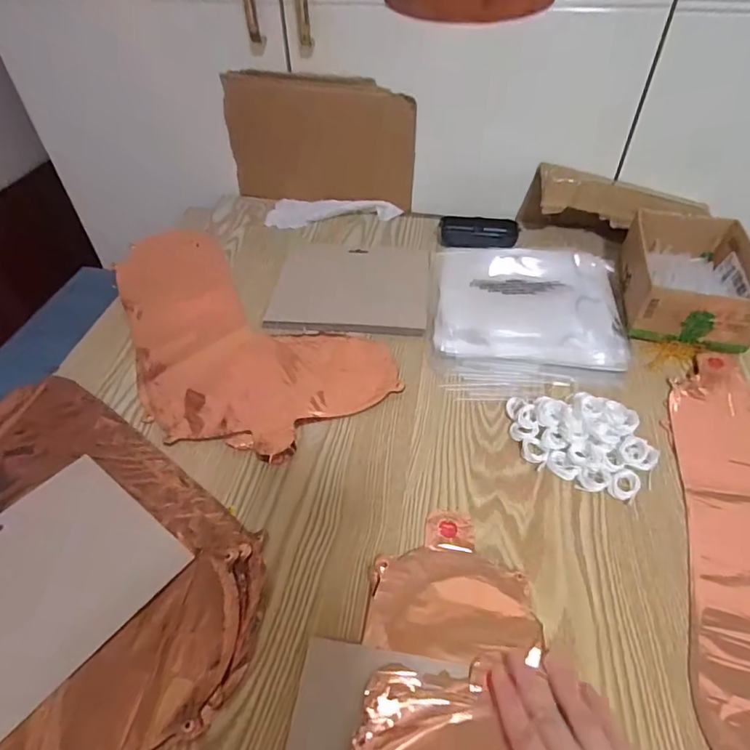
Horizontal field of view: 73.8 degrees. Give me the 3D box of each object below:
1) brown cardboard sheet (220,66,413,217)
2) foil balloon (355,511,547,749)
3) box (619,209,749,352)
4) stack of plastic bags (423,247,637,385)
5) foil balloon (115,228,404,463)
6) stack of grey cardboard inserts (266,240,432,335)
[{"bbox_3d":[-0.082,-0.338,0.731,0.274,0.179,0.020,7,46,8],"label":"brown cardboard sheet"},{"bbox_3d":[0.052,0.221,0.326,0.126,0.019,0.274,0,46,0],"label":"foil balloon"},{"bbox_3d":[0.369,-0.116,0.595,0.130,0.069,0.195,11,47,12],"label":"box"},{"bbox_3d":[0.184,-0.081,0.601,0.219,0.017,0.239,5,46,6],"label":"stack of plastic bags"},{"bbox_3d":[-0.199,-0.057,0.591,0.436,0.013,0.224,35,55,29],"label":"foil balloon"},{"bbox_3d":[-0.029,-0.115,0.628,0.189,0.010,0.174,4,46,4],"label":"stack of grey cardboard inserts"}]

